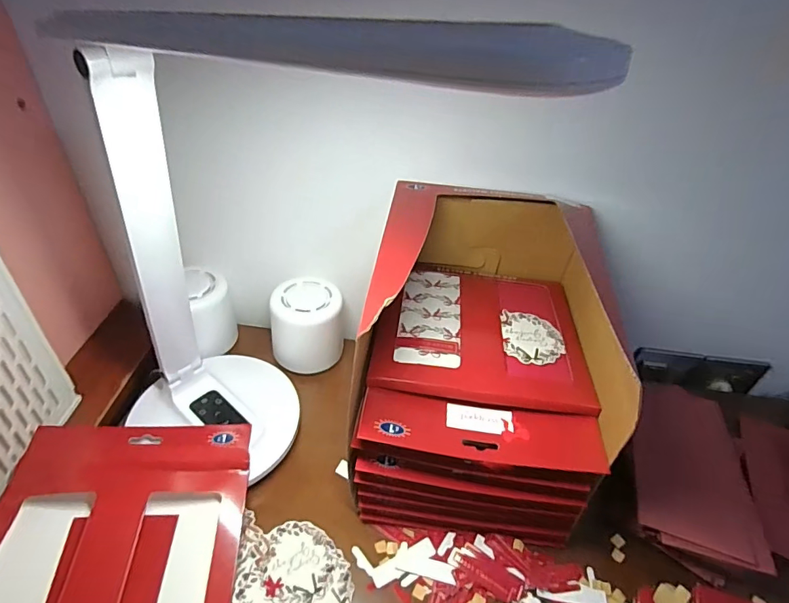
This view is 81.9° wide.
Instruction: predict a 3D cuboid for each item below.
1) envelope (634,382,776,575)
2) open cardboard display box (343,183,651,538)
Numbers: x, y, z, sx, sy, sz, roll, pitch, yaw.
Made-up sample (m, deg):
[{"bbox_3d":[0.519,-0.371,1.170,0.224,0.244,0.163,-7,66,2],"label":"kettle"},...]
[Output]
[{"bbox_3d":[0.294,0.160,0.444,0.105,0.017,0.167,18,50,8],"label":"envelope"},{"bbox_3d":[0.078,0.053,0.445,0.199,0.218,0.246,8,40,1],"label":"open cardboard display box"}]

